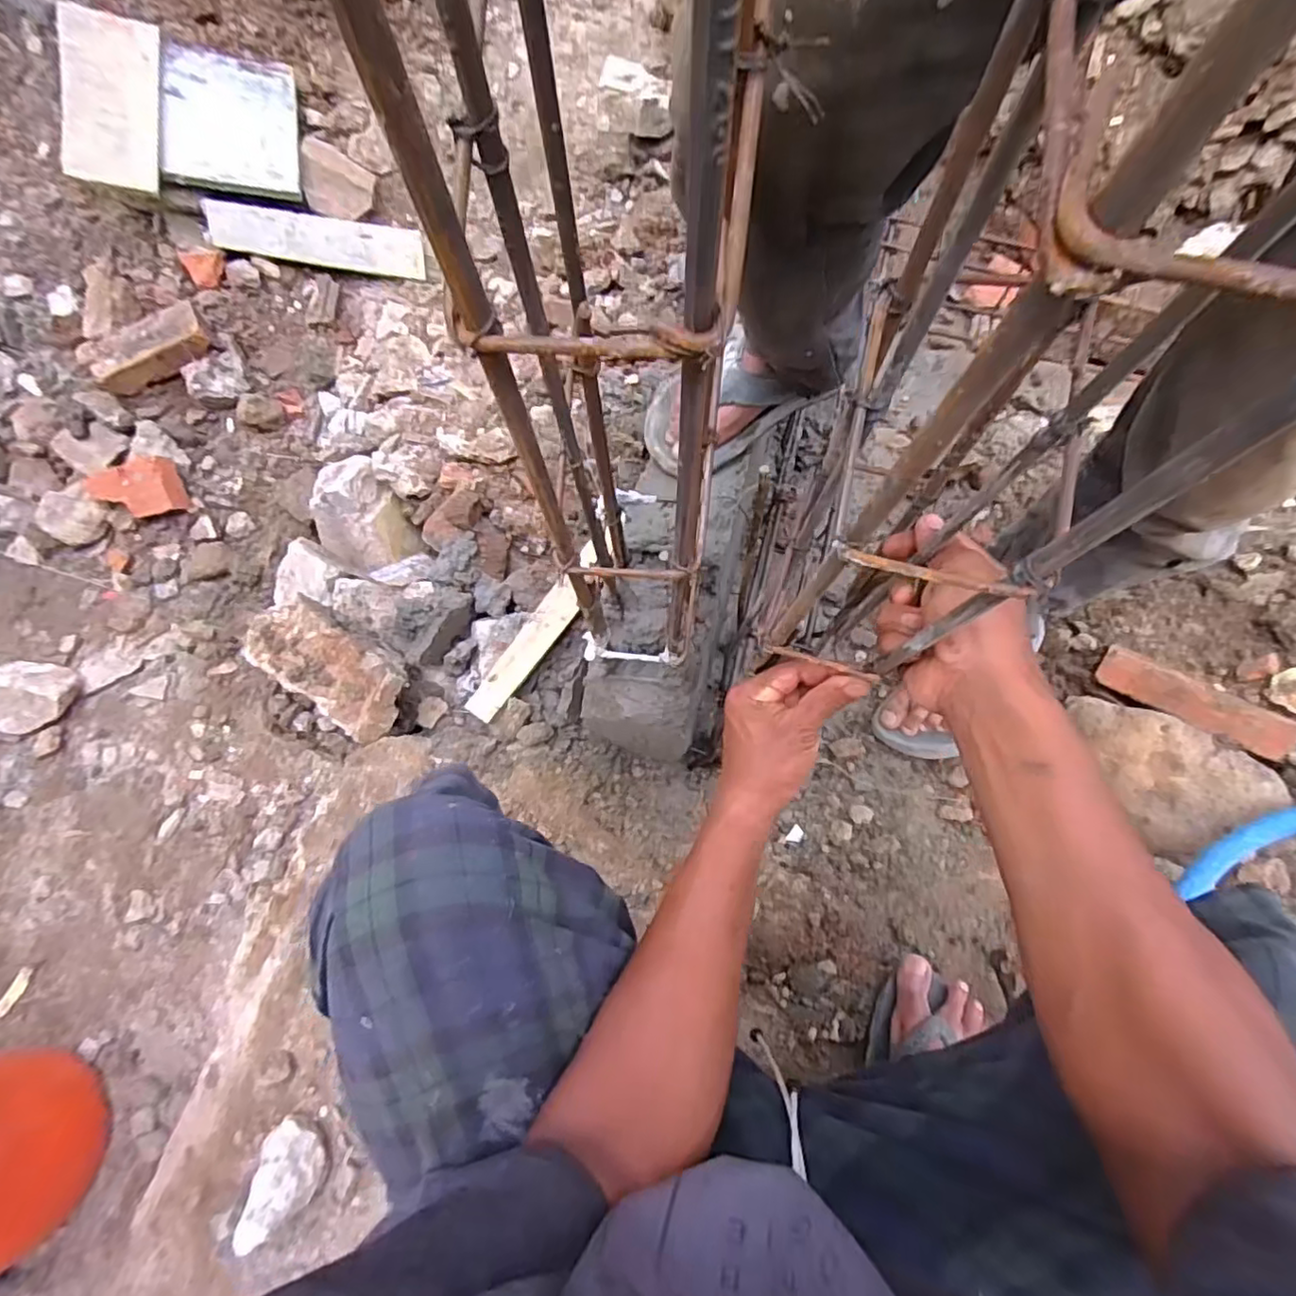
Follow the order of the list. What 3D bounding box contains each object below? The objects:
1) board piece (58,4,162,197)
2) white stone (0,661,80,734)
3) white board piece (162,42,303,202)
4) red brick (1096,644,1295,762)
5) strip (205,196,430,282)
[{"bbox_3d":[-0.749,-0.768,0.880,0.110,0.018,0.298,-5,78,-33],"label":"board piece"},{"bbox_3d":[-0.823,0.065,0.835,0.093,0.050,0.098,7,73,4],"label":"white stone"},{"bbox_3d":[-0.631,-0.799,0.956,0.169,0.016,0.250,-3,83,-32],"label":"white board piece"},{"bbox_3d":[0.616,0.061,0.712,0.047,0.035,0.184,-47,54,-12],"label":"red brick"},{"bbox_3d":[-0.519,-0.649,1.001,0.304,0.010,0.067,-5,109,-24],"label":"strip"}]

